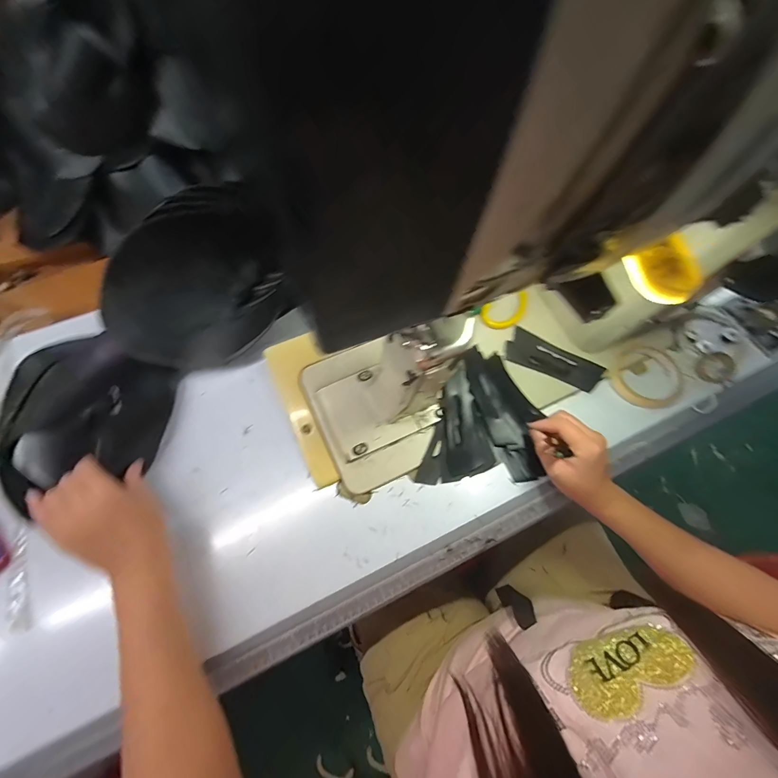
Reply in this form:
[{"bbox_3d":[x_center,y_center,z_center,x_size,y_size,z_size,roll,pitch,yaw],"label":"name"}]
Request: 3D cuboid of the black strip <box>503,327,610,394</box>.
[{"bbox_3d":[0.226,-0.038,0.500,0.131,0.005,0.047,25,82,1],"label":"black strip"}]

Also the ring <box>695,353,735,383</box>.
[{"bbox_3d":[0.443,-0.029,0.495,0.044,0.017,0.040,0,65,-1],"label":"ring"}]

